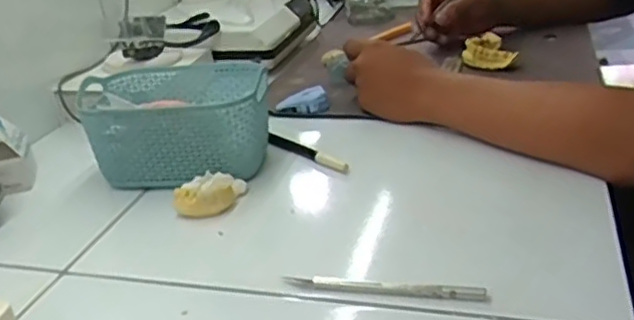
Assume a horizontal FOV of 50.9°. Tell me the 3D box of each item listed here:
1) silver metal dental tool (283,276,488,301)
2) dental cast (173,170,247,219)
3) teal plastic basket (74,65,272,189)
[{"bbox_3d":[0.044,0.085,0.450,0.137,0.009,0.011,3,27,15],"label":"silver metal dental tool"},{"bbox_3d":[-0.092,0.029,0.575,0.056,0.022,0.046,-4,26,0],"label":"dental cast"},{"bbox_3d":[-0.131,-0.034,0.641,0.166,0.079,0.121,-4,26,5],"label":"teal plastic basket"}]

